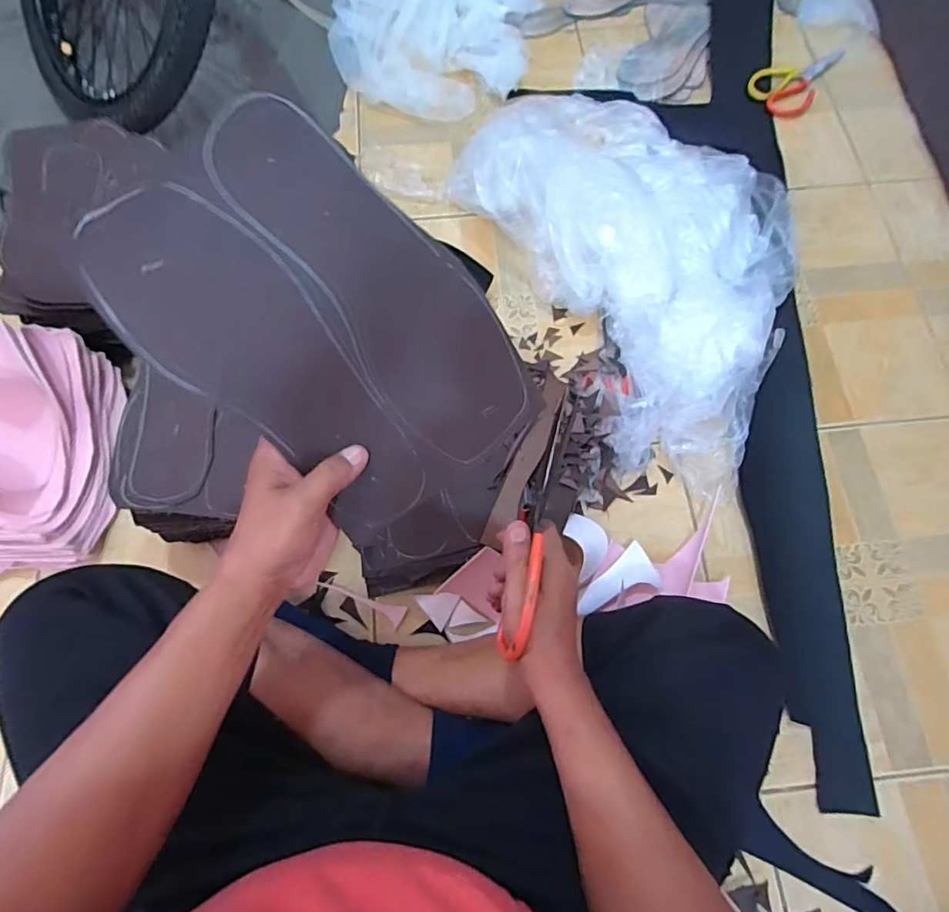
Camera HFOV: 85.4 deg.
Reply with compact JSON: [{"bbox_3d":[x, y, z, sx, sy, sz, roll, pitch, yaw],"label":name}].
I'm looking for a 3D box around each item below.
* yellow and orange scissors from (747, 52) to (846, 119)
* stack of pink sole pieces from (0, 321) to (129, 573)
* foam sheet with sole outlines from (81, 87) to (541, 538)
[{"bbox_3d":[0.548,-0.653,0.884,0.106,0.014,0.222,35,75,10],"label":"yellow and orange scissors"},{"bbox_3d":[-0.560,-0.009,0.613,0.233,0.104,0.286,-2,72,-2],"label":"stack of pink sole pieces"},{"bbox_3d":[-0.092,-0.080,0.343,0.173,0.014,0.270,-47,109,-1],"label":"foam sheet with sole outlines"}]

